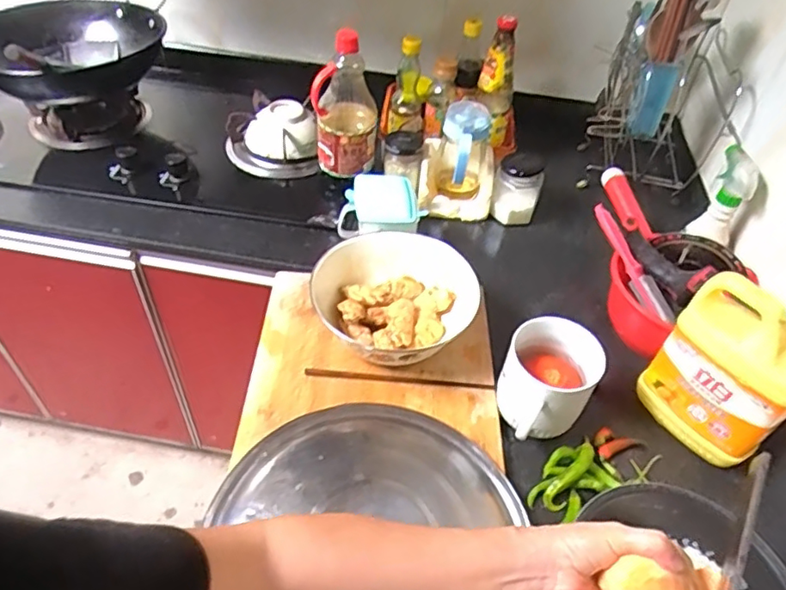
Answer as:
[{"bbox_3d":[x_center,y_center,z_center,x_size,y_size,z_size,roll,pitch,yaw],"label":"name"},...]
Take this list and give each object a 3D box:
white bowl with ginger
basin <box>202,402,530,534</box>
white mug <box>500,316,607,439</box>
[{"bbox_3d":[0.005,0.010,0.792,0.208,0.081,0.208,28,51,21],"label":"white bowl with ginger"},{"bbox_3d":[-0.026,0.276,0.601,0.326,0.085,0.348,2,46,-2],"label":"basin"},{"bbox_3d":[0.180,0.113,0.693,0.108,0.107,0.137,24,49,18],"label":"white mug"}]

